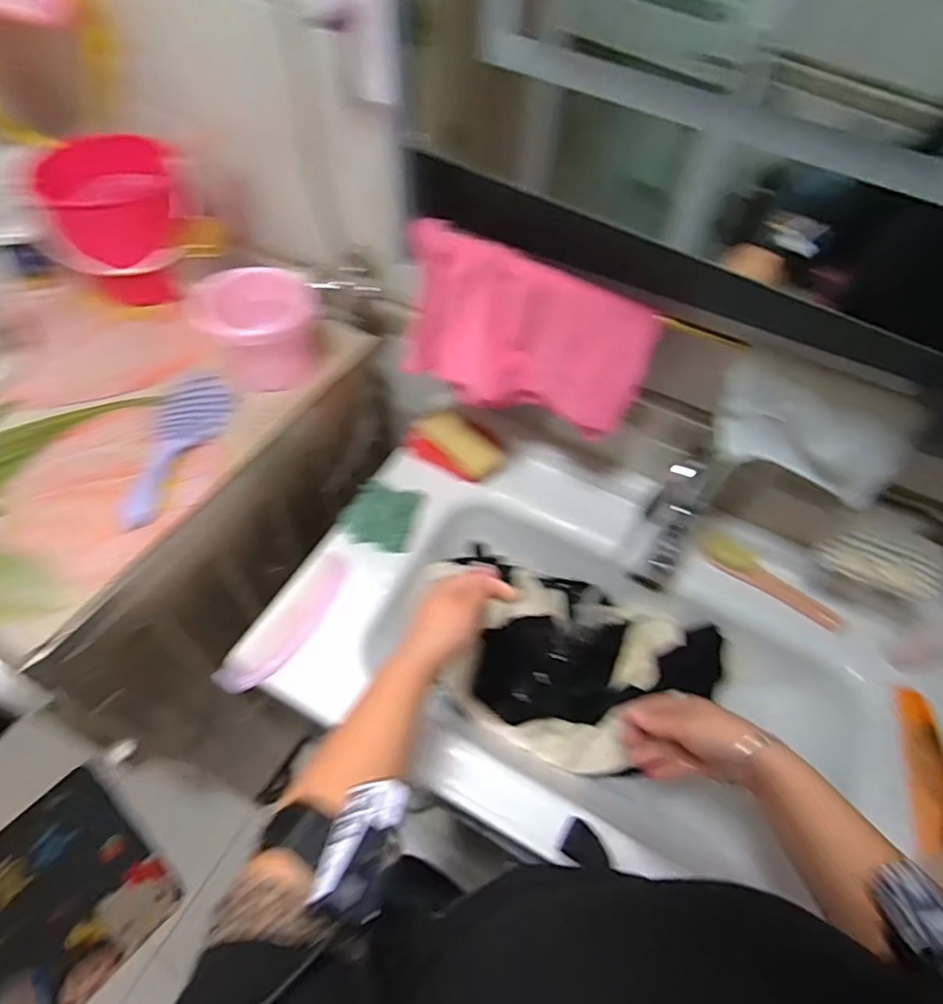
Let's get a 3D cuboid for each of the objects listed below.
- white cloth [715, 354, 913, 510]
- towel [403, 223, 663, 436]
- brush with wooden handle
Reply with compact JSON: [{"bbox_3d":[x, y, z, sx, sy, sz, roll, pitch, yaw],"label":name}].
[{"bbox_3d":[0.309,-0.060,0.525,0.165,0.100,0.033,33,59,18],"label":"white cloth"},{"bbox_3d":[0.054,-0.177,0.622,0.271,0.179,0.029,23,56,12],"label":"towel"},{"bbox_3d":[0.401,0.100,0.755,0.194,0.027,0.044,30,58,17],"label":"brush with wooden handle"}]

